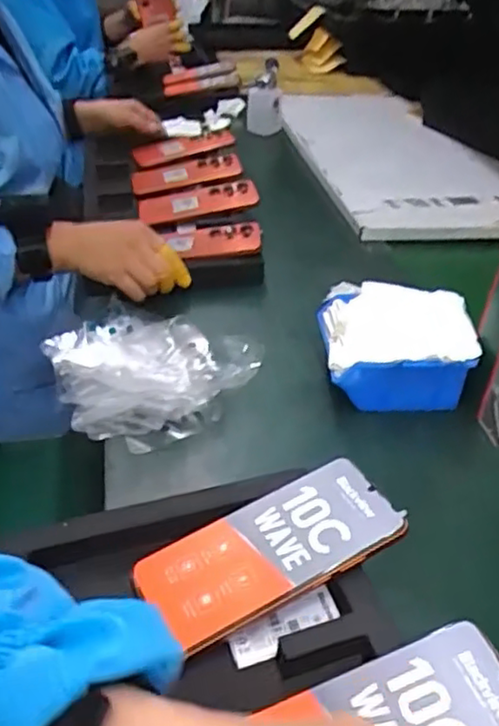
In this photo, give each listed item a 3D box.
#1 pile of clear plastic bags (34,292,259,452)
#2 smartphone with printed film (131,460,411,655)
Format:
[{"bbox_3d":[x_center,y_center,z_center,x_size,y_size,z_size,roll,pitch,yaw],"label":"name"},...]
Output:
[{"bbox_3d":[-0.103,0.006,0.664,0.181,0.046,0.186,3,37,-2],"label":"pile of clear plastic bags"},{"bbox_3d":[0.013,0.121,0.430,0.167,0.010,0.076,-23,44,-14],"label":"smartphone with printed film"}]

